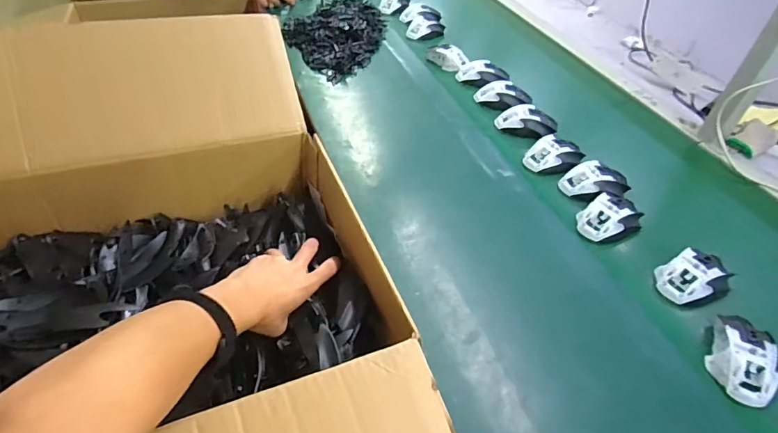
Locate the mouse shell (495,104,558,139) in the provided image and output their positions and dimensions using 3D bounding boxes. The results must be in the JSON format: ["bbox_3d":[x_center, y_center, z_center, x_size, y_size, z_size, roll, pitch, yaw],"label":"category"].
[{"bbox_3d":[0.262,-0.181,0.872,0.116,0.032,0.074,12,43,5],"label":"mouse shell"}]

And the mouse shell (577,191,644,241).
[{"bbox_3d":[0.331,0.000,0.684,0.107,0.033,0.070,-17,48,-23],"label":"mouse shell"}]

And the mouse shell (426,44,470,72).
[{"bbox_3d":[0.133,-0.369,1.056,0.057,0.030,0.113,-26,52,-30],"label":"mouse shell"}]

